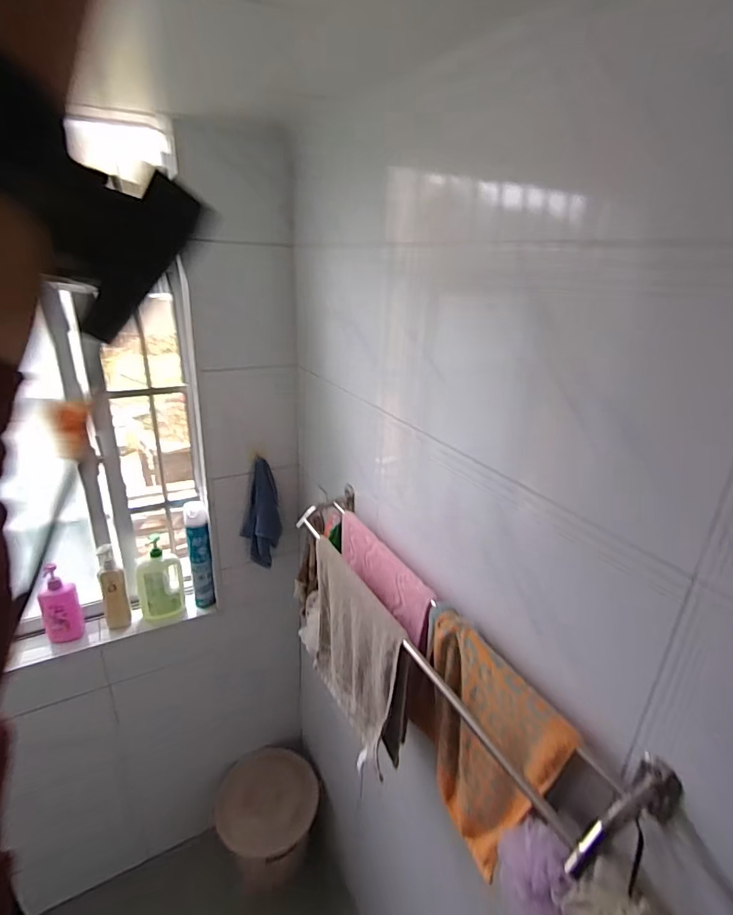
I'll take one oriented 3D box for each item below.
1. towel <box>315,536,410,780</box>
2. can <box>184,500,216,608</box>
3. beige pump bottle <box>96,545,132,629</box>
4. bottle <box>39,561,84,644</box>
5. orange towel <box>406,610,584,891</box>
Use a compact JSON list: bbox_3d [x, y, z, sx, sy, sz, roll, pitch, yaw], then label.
[{"bbox_3d":[-0.018,0.397,0.960,0.059,0.368,0.332,-8,25,-23],"label":"towel"},{"bbox_3d":[-0.508,0.306,1.455,0.063,0.347,0.075,-8,25,-23],"label":"can"},{"bbox_3d":[-0.736,0.378,1.383,0.068,0.247,0.056,-14,28,-33],"label":"beige pump bottle"},{"bbox_3d":[-0.855,0.413,1.329,0.087,0.240,0.055,-6,24,-18],"label":"bottle"},{"bbox_3d":[0.167,0.439,0.752,0.051,0.343,0.304,-8,25,-22],"label":"orange towel"}]

